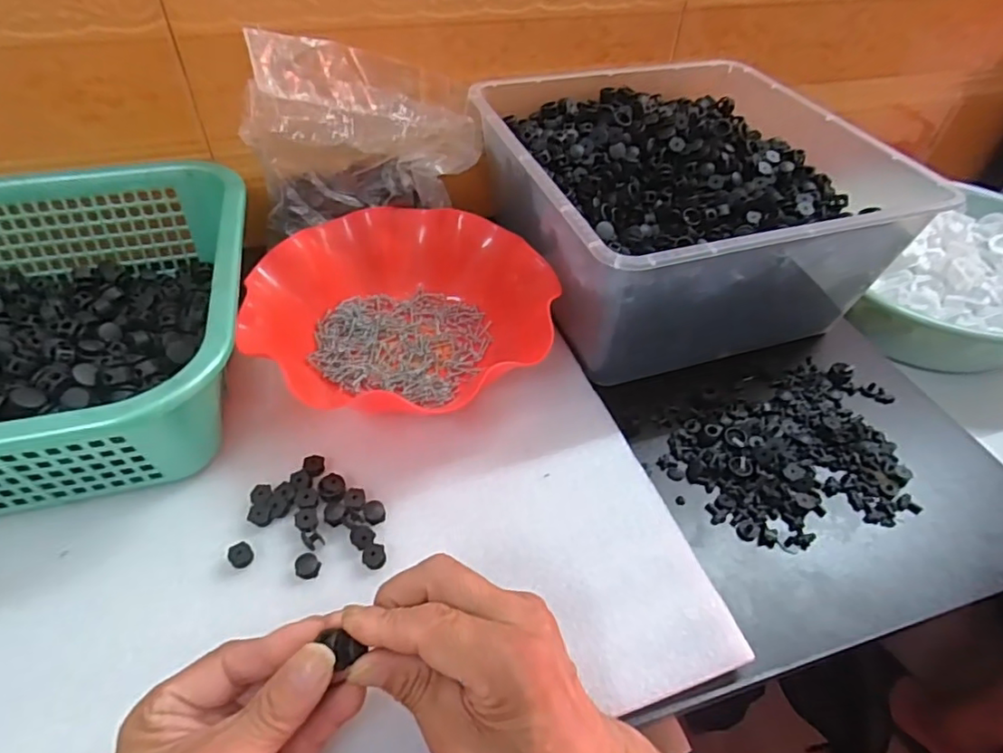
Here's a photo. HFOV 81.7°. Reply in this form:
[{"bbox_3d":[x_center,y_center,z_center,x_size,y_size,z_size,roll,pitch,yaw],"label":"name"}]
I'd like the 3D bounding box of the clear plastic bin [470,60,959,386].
[{"bbox_3d":[0.150,-0.155,0.523,0.294,0.132,0.301,-13,49,-15],"label":"clear plastic bin"}]

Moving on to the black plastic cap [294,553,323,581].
[{"bbox_3d":[-0.115,0.112,0.344,0.014,0.008,0.015,2,47,-2],"label":"black plastic cap"}]

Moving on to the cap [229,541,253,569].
[{"bbox_3d":[-0.155,0.105,0.344,0.013,0.008,0.015,-32,56,-28],"label":"cap"}]

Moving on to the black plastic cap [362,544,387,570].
[{"bbox_3d":[-0.076,0.107,0.346,0.013,0.007,0.013,2,47,-2],"label":"black plastic cap"}]

